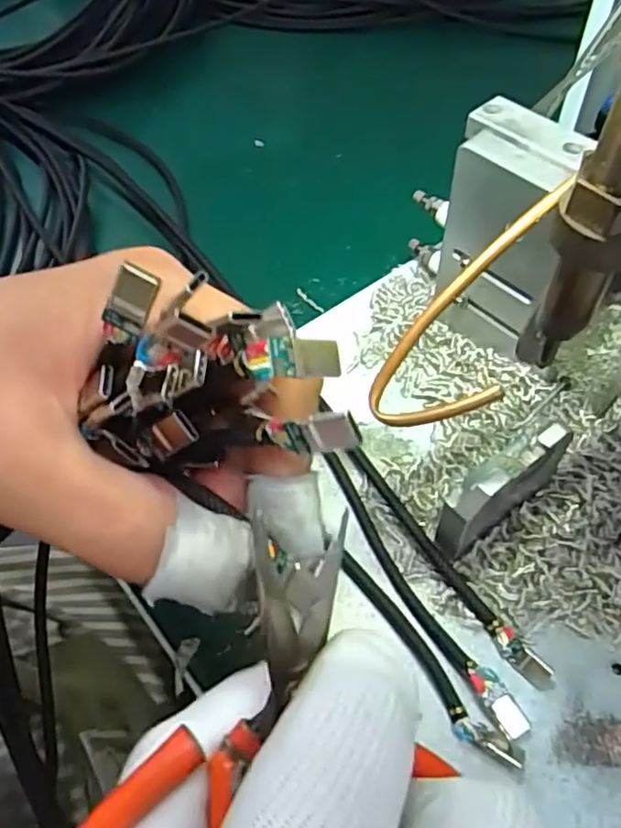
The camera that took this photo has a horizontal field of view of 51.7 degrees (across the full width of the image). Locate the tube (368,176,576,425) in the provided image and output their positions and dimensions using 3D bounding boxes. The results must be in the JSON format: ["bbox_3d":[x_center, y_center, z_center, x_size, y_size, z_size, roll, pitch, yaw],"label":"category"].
[{"bbox_3d":[0.047,-0.026,0.171,0.030,0.004,0.078,38,98,13],"label":"tube"}]

